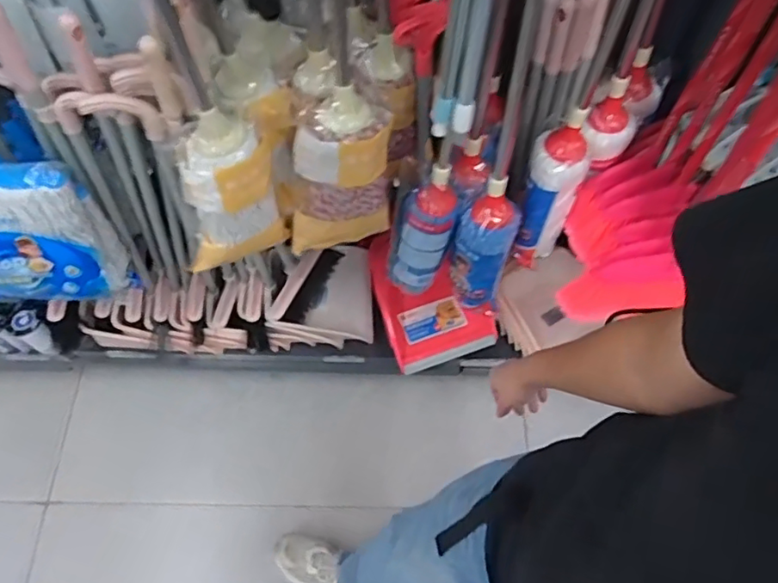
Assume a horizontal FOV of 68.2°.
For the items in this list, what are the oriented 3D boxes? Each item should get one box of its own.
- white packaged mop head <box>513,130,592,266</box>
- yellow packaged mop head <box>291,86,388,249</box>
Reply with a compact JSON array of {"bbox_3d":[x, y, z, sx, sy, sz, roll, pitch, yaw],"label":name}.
[{"bbox_3d":[0.309,-0.182,1.121,0.102,0.319,0.130,11,65,4],"label":"white packaged mop head"},{"bbox_3d":[-0.089,-0.205,0.970,0.180,0.298,0.116,-6,65,-4],"label":"yellow packaged mop head"}]

